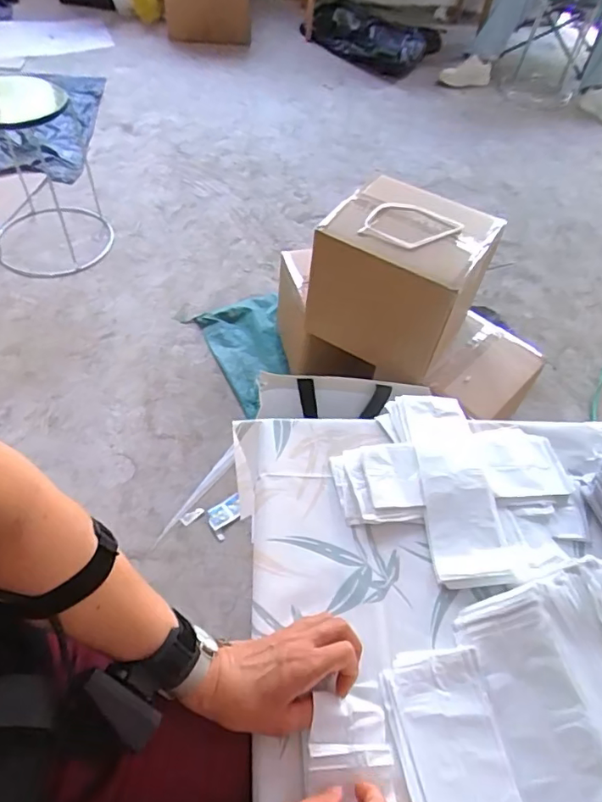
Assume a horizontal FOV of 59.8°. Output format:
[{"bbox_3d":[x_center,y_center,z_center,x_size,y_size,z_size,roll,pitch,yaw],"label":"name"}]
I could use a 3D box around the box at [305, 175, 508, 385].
[{"bbox_3d":[0.196,-0.252,1.069,0.292,0.268,0.236,27,55,14],"label":"box"}]

